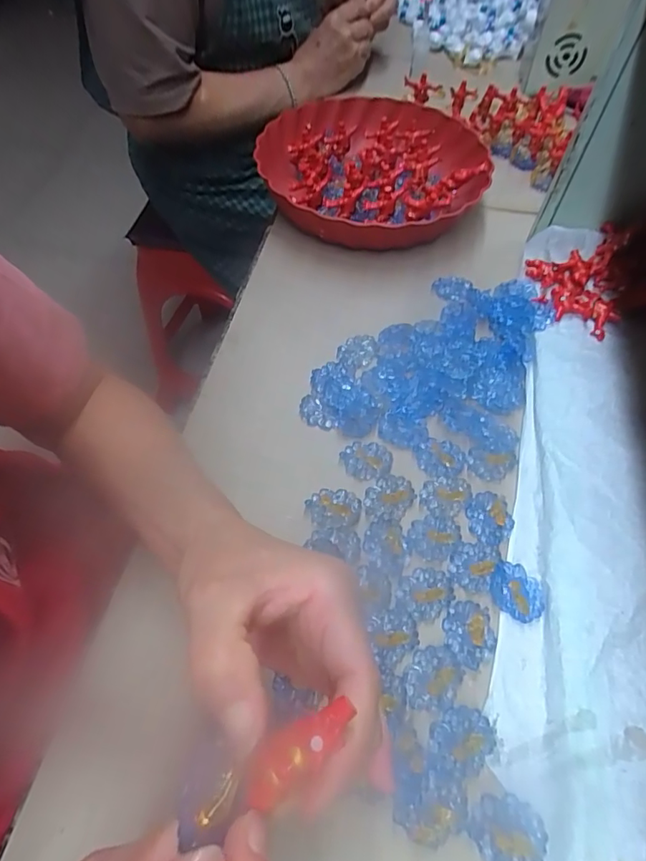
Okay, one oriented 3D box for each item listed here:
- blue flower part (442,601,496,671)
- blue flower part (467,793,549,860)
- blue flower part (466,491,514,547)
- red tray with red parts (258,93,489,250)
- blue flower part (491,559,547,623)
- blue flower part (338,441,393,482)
[{"bbox_3d":[0.092,0.126,0.301,0.029,0.007,0.036,-3,57,-2],"label":"blue flower part"},{"bbox_3d":[0.095,0.207,0.250,0.038,0.005,0.030,0,57,-1],"label":"blue flower part"},{"bbox_3d":[0.118,0.061,0.343,0.035,0.004,0.032,0,57,0],"label":"blue flower part"},{"bbox_3d":[0.053,-0.288,0.544,0.245,0.066,0.263,28,61,16],"label":"red tray with red parts"},{"bbox_3d":[0.125,0.104,0.312,0.034,0.012,0.030,20,59,12],"label":"blue flower part"},{"bbox_3d":[0.032,0.021,0.364,0.039,0.005,0.032,11,57,7],"label":"blue flower part"}]

